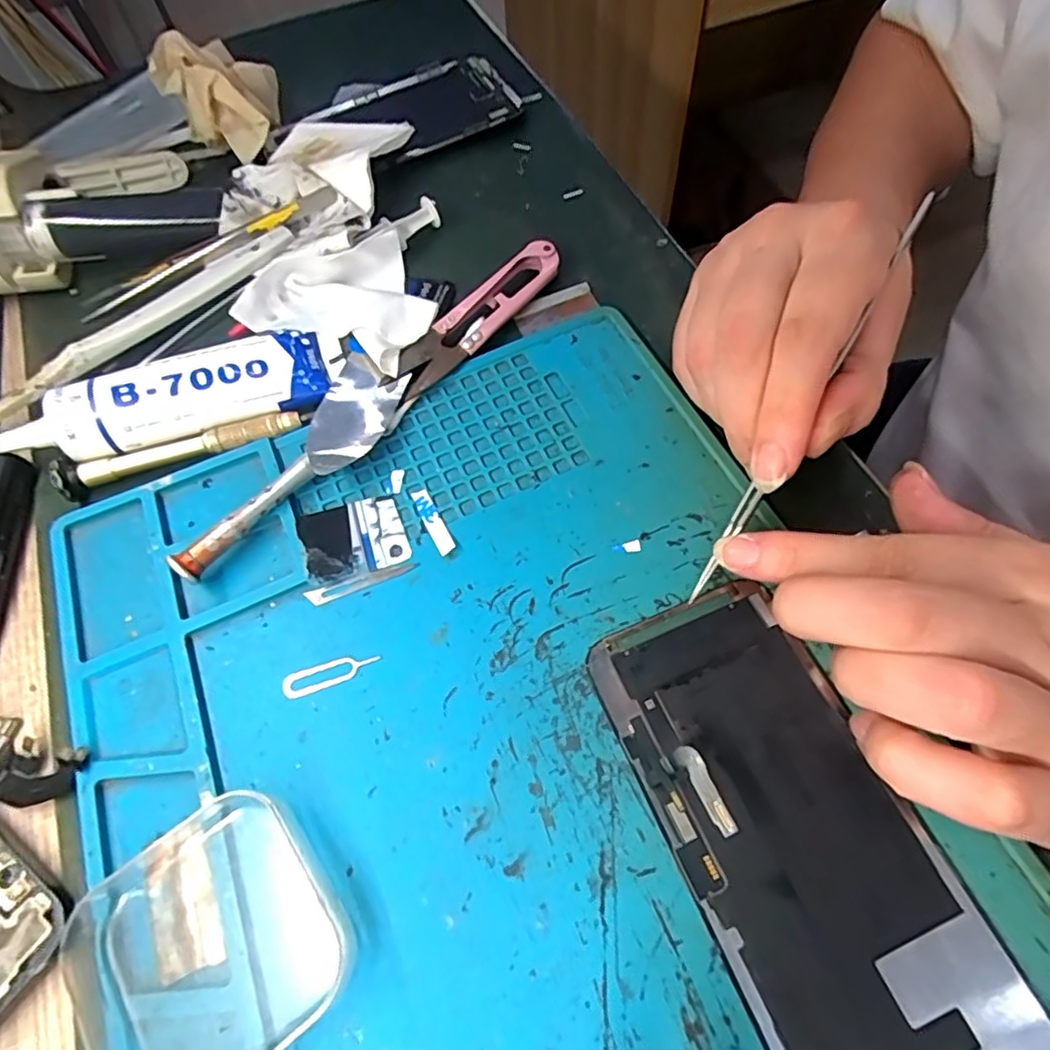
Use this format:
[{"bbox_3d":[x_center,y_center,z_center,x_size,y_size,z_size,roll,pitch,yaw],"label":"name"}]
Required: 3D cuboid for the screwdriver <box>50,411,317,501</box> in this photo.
[{"bbox_3d":[-0.135,-0.032,0.244,0.096,0.011,0.013,-17,63,-5],"label":"screwdriver"}]

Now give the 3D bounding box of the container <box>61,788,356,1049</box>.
[{"bbox_3d":[-0.088,0.115,0.168,0.070,0.015,0.066,-37,66,-15],"label":"container"}]

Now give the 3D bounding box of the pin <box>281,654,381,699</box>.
[{"bbox_3d":[-0.066,0.050,0.208,0.033,0.004,0.009,-21,65,-6],"label":"pin"}]

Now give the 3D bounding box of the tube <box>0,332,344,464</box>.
[{"bbox_3d":[-0.141,-0.053,0.249,0.130,0.022,0.032,-18,63,-6],"label":"tube"}]

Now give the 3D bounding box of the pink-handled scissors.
[{"bbox_3d":[-0.021,-0.092,0.271,0.023,0.012,0.098,40,72,21],"label":"pink-handled scissors"}]

